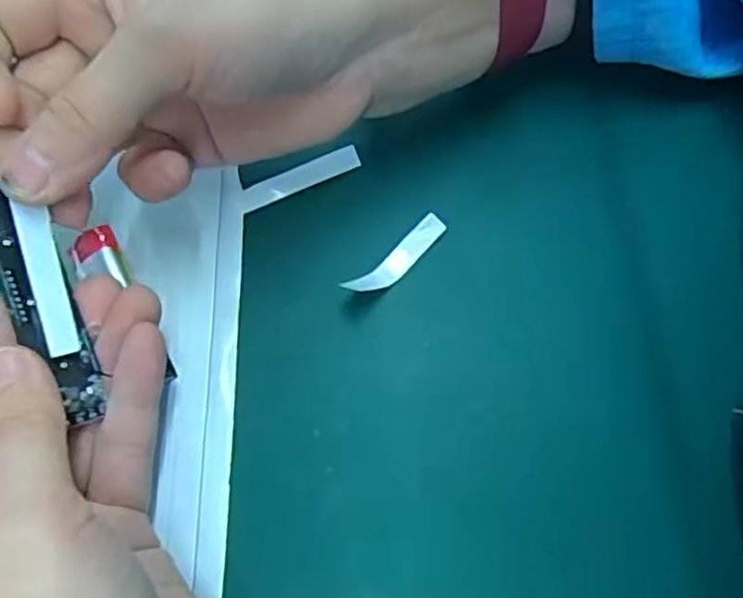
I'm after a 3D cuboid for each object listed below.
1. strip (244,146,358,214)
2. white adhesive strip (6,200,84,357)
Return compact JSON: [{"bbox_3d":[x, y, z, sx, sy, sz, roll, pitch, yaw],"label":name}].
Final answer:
[{"bbox_3d":[-0.026,-0.044,0.243,0.046,0.004,0.009,-25,88,-15],"label":"strip"},{"bbox_3d":[-0.085,-0.005,0.179,0.009,0.004,0.040,-15,92,-49],"label":"white adhesive strip"}]

